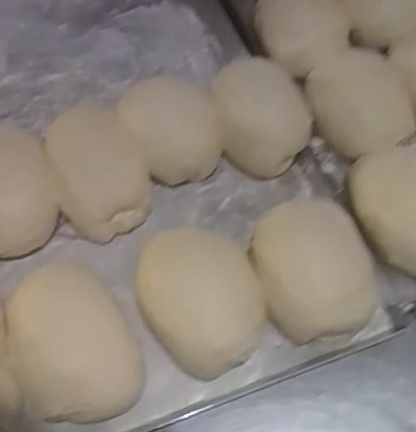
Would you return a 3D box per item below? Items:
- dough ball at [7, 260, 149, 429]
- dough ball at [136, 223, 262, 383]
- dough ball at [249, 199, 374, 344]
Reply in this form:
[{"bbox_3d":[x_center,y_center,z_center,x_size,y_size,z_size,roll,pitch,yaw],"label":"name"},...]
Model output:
[{"bbox_3d":[-0.104,0.094,0.452,0.091,0.044,0.124,-21,61,-11],"label":"dough ball"},{"bbox_3d":[-0.007,0.062,0.465,0.093,0.057,0.114,-13,59,-6],"label":"dough ball"},{"bbox_3d":[0.082,0.041,0.474,0.089,0.051,0.112,-11,59,-5],"label":"dough ball"}]

